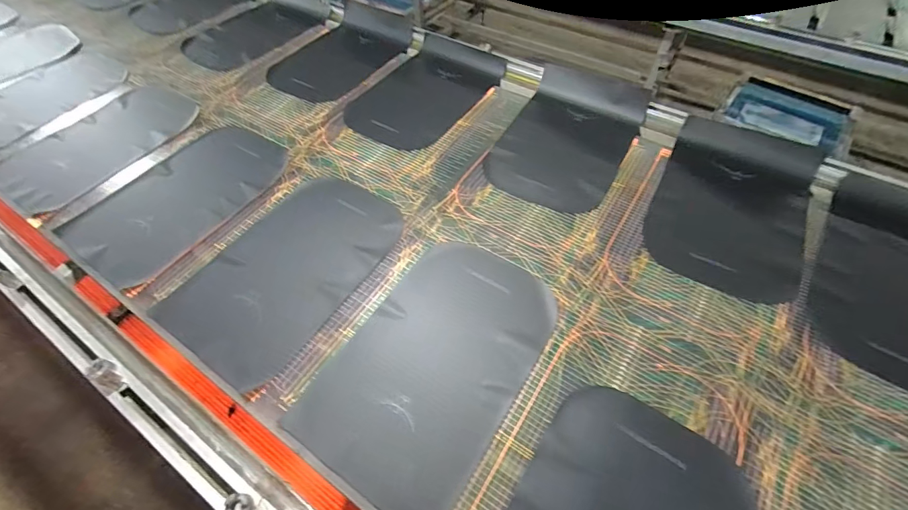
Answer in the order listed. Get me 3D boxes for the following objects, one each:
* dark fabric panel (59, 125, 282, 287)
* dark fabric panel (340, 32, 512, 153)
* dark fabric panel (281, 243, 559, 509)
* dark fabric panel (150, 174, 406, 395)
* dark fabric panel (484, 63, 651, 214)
[{"bbox_3d":[-0.685,-0.155,1.028,0.337,0.040,0.505,22,58,17],"label":"dark fabric panel"},{"bbox_3d":[-0.081,-0.518,1.276,0.317,0.058,0.539,28,60,20],"label":"dark fabric panel"},{"bbox_3d":[-0.031,0.183,0.762,0.321,0.029,0.493,27,60,19],"label":"dark fabric panel"},{"bbox_3d":[-0.362,0.001,0.888,0.336,0.049,0.497,25,59,18],"label":"dark fabric panel"},{"bbox_3d":[0.319,-0.346,1.128,0.324,0.044,0.546,24,59,18],"label":"dark fabric panel"}]

